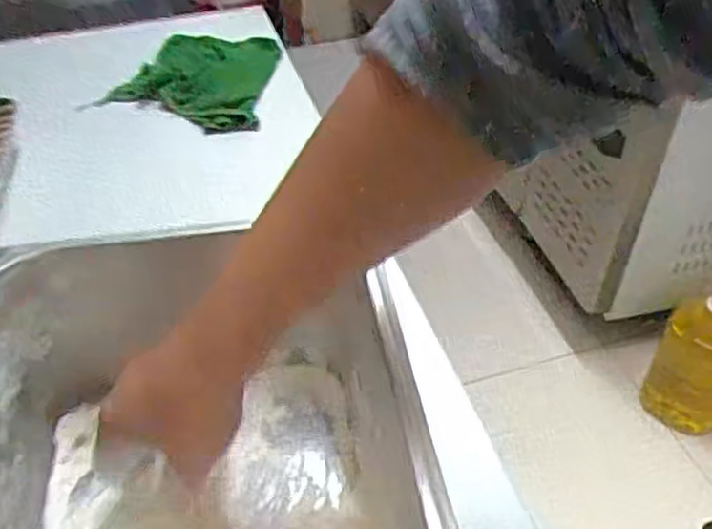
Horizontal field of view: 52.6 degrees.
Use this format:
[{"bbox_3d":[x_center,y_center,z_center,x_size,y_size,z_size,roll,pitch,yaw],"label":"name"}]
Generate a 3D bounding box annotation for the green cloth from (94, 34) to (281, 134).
[{"bbox_3d":[-0.188,-0.238,0.892,0.190,0.041,0.188,10,44,13],"label":"green cloth"}]

